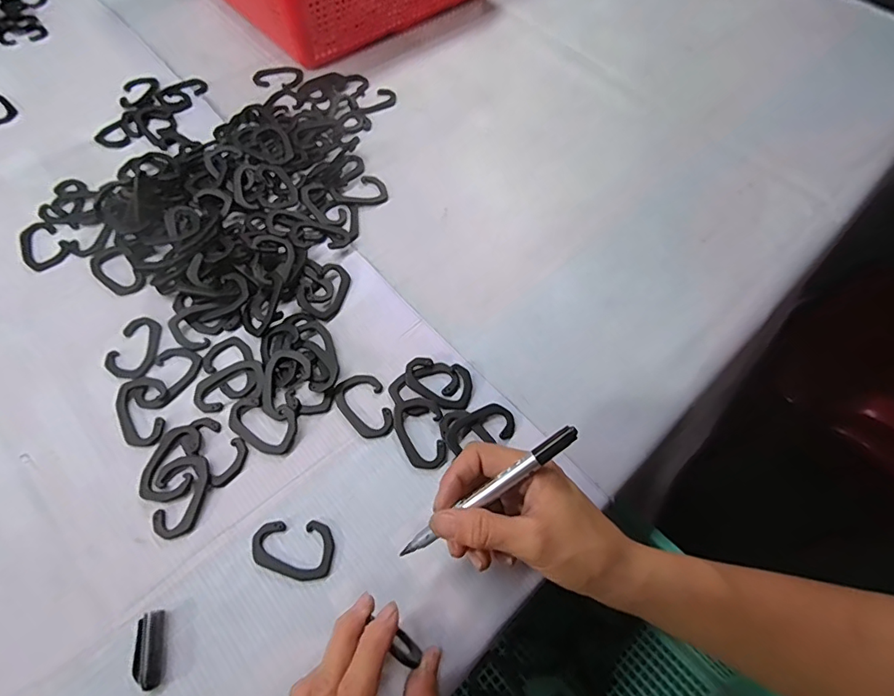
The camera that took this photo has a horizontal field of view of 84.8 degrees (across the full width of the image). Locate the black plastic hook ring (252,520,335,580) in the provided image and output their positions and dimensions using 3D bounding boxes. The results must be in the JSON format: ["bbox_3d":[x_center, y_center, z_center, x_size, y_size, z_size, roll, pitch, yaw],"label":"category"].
[{"bbox_3d":[-0.100,0.131,0.317,0.051,0.004,0.035,-2,61,-2],"label":"black plastic hook ring"}]

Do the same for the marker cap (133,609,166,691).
[{"bbox_3d":[-0.174,0.177,0.288,0.013,0.008,0.040,-10,61,-7],"label":"marker cap"}]

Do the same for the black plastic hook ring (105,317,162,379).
[{"bbox_3d":[-0.243,0.000,0.381,0.036,0.004,0.055,-5,61,-4],"label":"black plastic hook ring"}]

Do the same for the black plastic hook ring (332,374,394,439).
[{"bbox_3d":[-0.061,0.043,0.365,0.034,0.004,0.052,-24,64,-14],"label":"black plastic hook ring"}]

